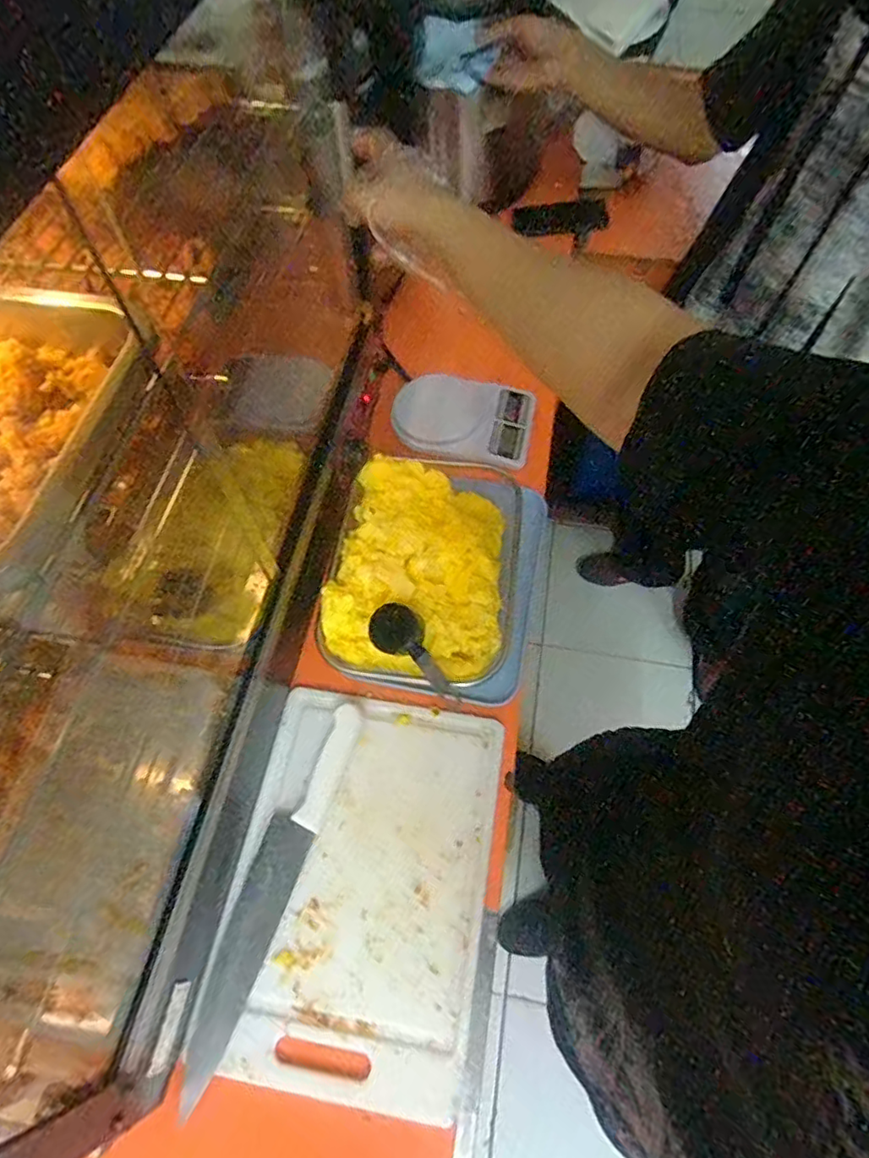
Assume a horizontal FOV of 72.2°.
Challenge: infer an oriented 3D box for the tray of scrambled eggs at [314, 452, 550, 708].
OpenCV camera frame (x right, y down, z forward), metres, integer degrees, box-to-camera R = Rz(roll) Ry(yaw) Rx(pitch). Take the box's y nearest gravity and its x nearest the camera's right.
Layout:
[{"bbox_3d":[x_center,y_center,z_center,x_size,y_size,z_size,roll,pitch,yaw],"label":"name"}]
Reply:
[{"bbox_3d":[-0.003,-0.013,0.717,0.222,0.074,0.293,10,63,6],"label":"tray of scrambled eggs"}]

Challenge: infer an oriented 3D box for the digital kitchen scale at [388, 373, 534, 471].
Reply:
[{"bbox_3d":[0.041,-0.230,0.861,0.197,0.046,0.122,11,63,7],"label":"digital kitchen scale"}]

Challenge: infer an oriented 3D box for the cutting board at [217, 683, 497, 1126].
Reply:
[{"bbox_3d":[-0.071,0.288,0.589,0.247,0.014,0.342,8,62,5],"label":"cutting board"}]

